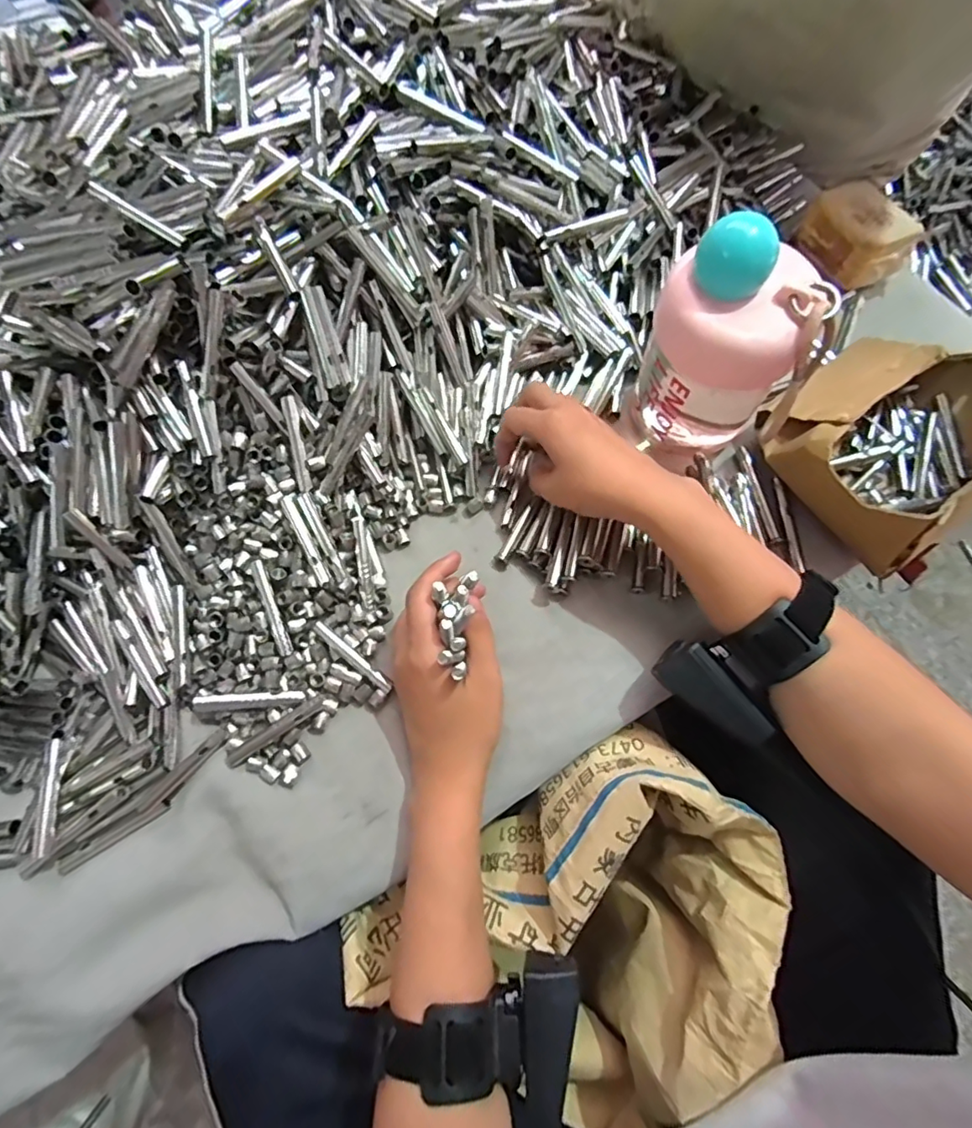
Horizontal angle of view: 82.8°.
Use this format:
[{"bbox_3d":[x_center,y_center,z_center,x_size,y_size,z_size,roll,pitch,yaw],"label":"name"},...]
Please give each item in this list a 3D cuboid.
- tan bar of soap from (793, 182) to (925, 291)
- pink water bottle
[{"bbox_3d":[0.311,-0.274,0.462,0.061,0.043,0.083,-17,72,-7],"label":"tan bar of soap"},{"bbox_3d":[0.153,-0.138,0.366,0.087,0.157,0.080,34,73,11],"label":"pink water bottle"}]

